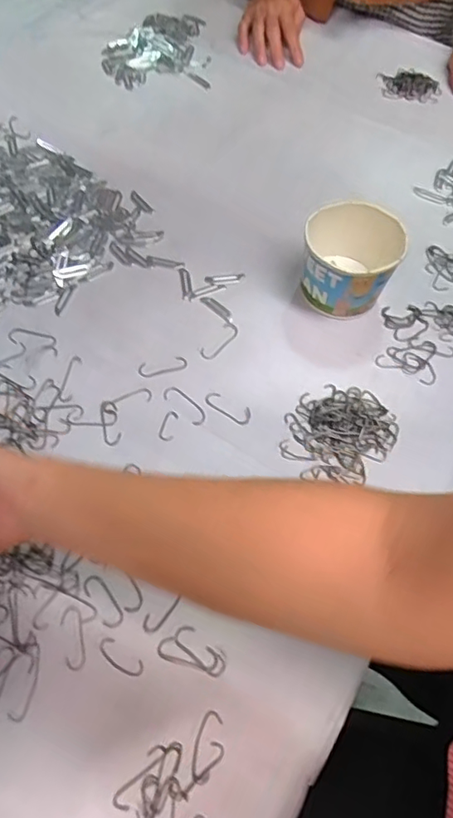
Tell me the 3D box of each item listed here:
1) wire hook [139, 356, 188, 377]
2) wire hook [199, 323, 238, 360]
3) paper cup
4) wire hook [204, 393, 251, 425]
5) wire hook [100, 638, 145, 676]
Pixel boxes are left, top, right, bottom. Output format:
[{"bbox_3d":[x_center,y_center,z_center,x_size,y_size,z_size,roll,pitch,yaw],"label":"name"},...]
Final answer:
[{"bbox_3d":[-0.059,-0.040,0.504,0.046,0.004,0.016,-12,63,-10],"label":"wire hook"},{"bbox_3d":[-0.007,-0.066,0.524,0.017,0.004,0.049,36,65,15],"label":"wire hook"},{"bbox_3d":[0.116,-0.140,0.526,0.087,0.071,0.084,2,61,-3],"label":"paper cup"},{"bbox_3d":[0.001,-0.001,0.485,0.045,0.004,0.017,27,63,11],"label":"wire hook"},{"bbox_3d":[-0.075,0.175,0.382,0.036,0.004,0.014,29,63,12],"label":"wire hook"}]

